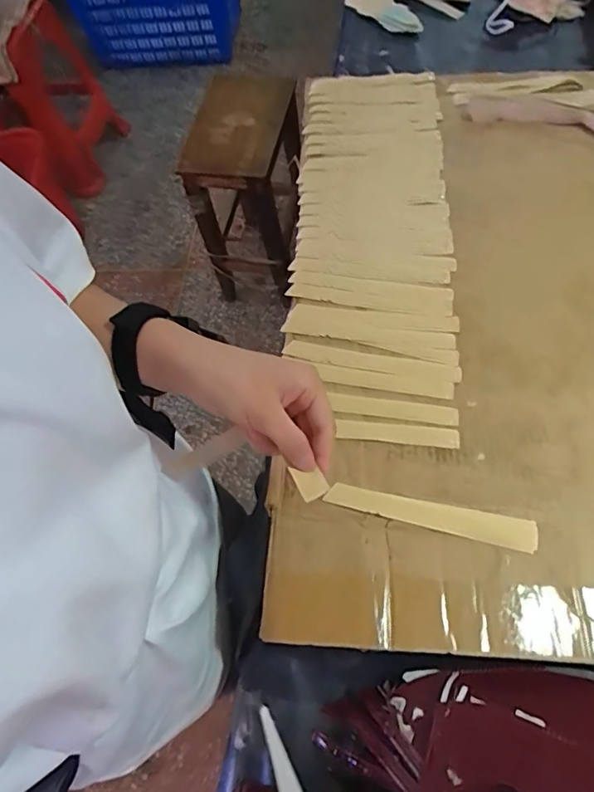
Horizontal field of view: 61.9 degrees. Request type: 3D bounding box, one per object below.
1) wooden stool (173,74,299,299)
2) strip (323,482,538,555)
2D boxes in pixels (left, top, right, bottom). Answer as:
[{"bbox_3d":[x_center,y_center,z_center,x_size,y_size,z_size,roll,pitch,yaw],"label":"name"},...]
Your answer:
[{"bbox_3d":[-0.123,-0.552,1.356,0.242,0.458,0.379,5,65,9],"label":"wooden stool"},{"bbox_3d":[0.115,0.103,0.430,0.177,0.004,0.025,11,65,9],"label":"strip"}]

